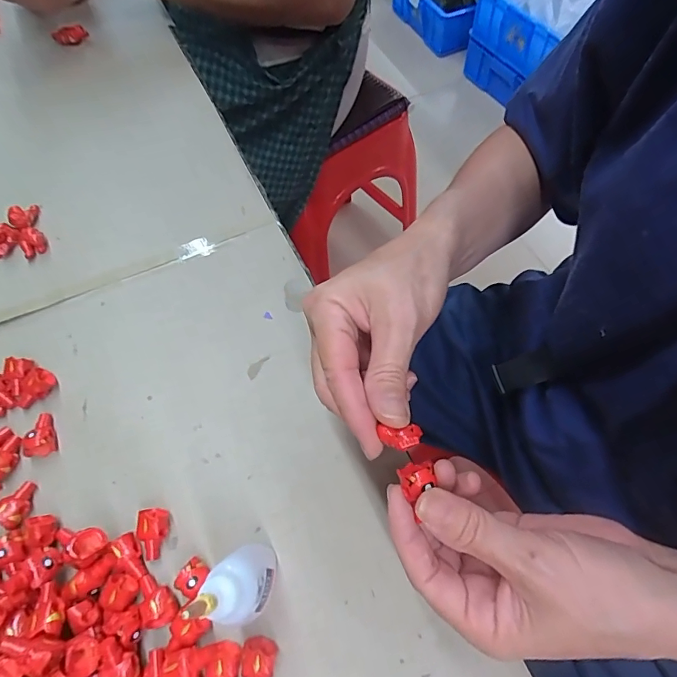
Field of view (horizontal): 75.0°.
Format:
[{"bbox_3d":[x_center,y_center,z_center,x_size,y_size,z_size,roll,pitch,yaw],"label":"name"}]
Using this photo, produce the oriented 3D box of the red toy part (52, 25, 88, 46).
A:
[{"bbox_3d":[-0.287,-0.322,0.467,0.037,0.017,0.013,-9,59,6],"label":"red toy part"}]

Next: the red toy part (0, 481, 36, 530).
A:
[{"bbox_3d":[-0.185,0.095,0.254,0.017,0.011,0.024,23,65,13],"label":"red toy part"}]

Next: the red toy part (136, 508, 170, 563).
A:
[{"bbox_3d":[-0.103,0.108,0.244,0.017,0.014,0.027,-5,62,-1],"label":"red toy part"}]

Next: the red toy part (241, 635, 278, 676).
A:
[{"bbox_3d":[-0.040,0.161,0.213,0.017,0.010,0.027,8,63,6],"label":"red toy part"}]

